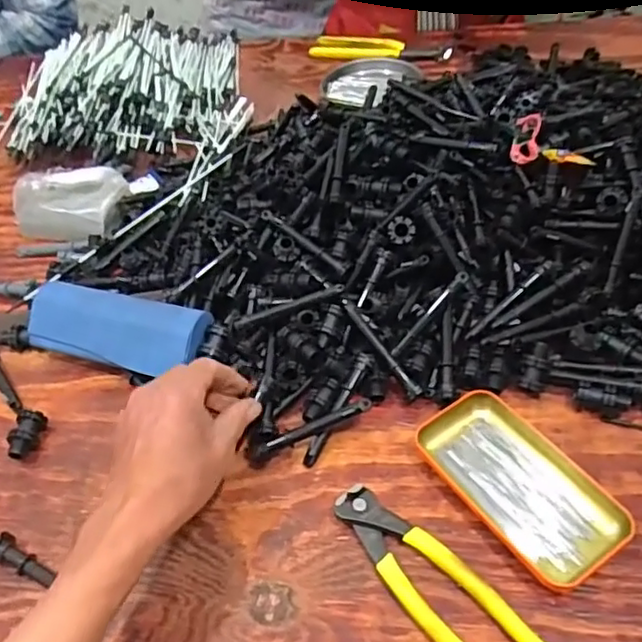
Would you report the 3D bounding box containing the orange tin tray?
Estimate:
[{"bbox_3d":[0.137,0.110,0.437,0.070,0.020,0.140,-30,50,-20],"label":"orange tin tray"}]

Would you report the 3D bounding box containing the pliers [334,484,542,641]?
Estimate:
[{"bbox_3d":[0.071,0.166,0.399,0.045,0.015,0.162,-33,52,-23],"label":"pliers"}]

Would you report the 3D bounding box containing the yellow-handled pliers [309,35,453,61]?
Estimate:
[{"bbox_3d":[0.083,-0.396,0.931,0.210,0.016,0.062,16,50,21],"label":"yellow-handled pliers"}]

